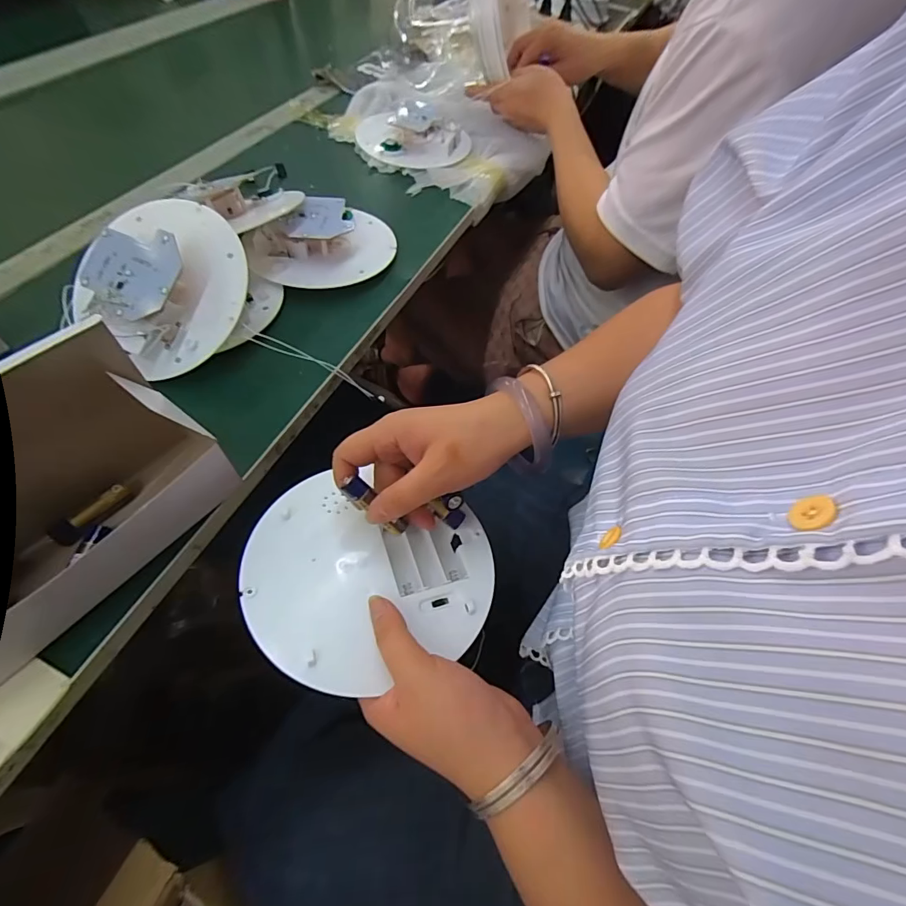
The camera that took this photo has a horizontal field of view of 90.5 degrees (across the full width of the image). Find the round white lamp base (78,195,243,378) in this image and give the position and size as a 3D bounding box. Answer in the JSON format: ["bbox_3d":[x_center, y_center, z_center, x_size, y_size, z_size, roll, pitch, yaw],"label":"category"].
[{"bbox_3d":[-0.229,-0.136,0.352,0.139,0.030,0.139,0,82,3],"label":"round white lamp base"}]

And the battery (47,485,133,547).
[{"bbox_3d":[-0.231,0.040,0.288,0.012,0.015,0.047,36,63,18],"label":"battery"}]

